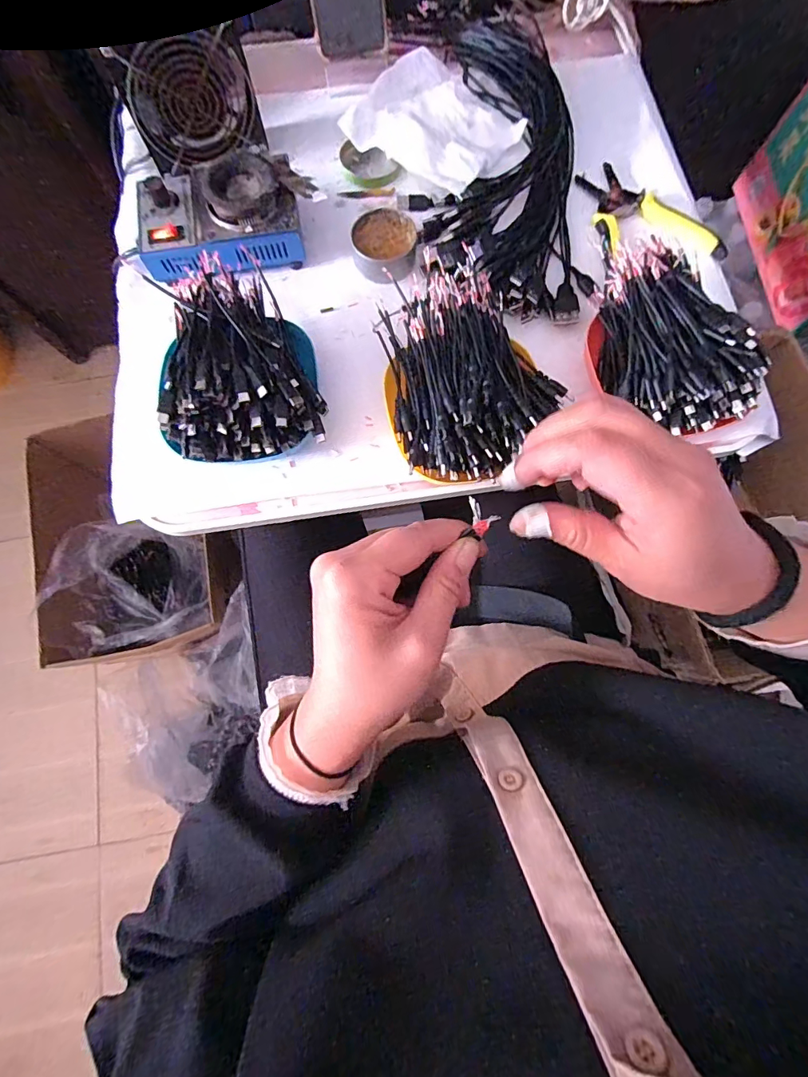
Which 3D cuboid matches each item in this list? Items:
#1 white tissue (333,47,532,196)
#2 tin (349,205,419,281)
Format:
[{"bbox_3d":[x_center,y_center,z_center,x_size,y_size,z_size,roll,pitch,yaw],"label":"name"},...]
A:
[{"bbox_3d":[0.039,-0.446,0.482,0.163,0.034,0.150,34,80,6],"label":"white tissue"},{"bbox_3d":[-0.019,-0.291,0.447,0.063,0.029,0.058,0,78,-1],"label":"tin"}]

